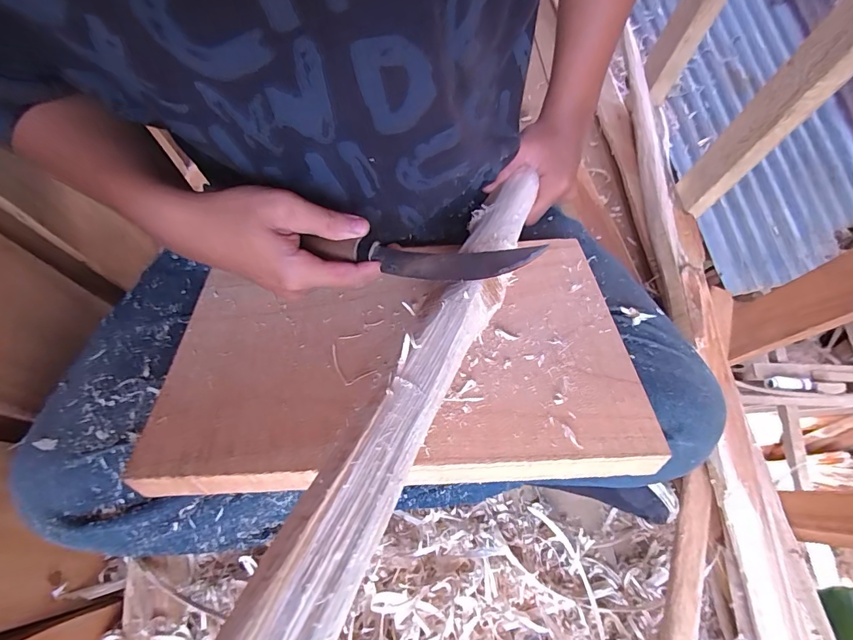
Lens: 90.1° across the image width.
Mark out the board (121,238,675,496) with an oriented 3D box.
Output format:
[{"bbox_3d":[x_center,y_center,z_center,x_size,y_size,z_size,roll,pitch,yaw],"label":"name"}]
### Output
[{"bbox_3d":[-0.027,0.029,0.314,0.333,0.021,0.179,-3,50,-1],"label":"board"}]

